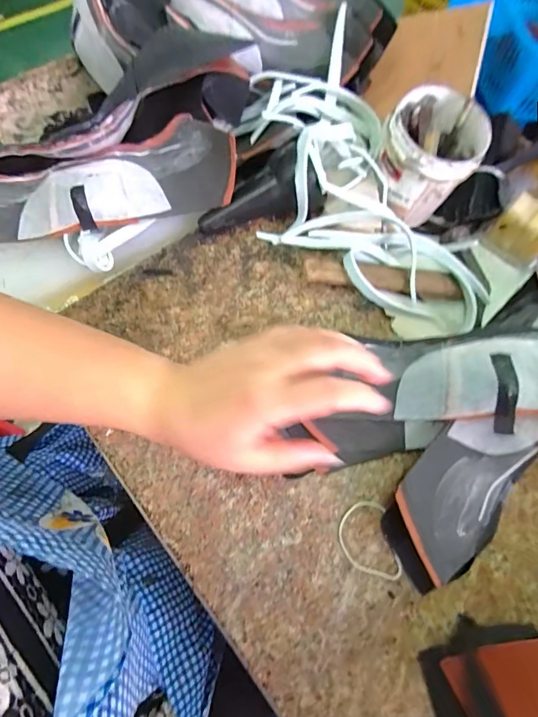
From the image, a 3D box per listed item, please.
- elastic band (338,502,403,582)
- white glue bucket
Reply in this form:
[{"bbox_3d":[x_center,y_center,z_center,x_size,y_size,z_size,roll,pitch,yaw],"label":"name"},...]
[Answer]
[{"bbox_3d":[0.079,0.146,0.310,0.043,0.004,0.059,-10,69,-7],"label":"elastic band"},{"bbox_3d":[0.161,-0.206,0.406,0.088,0.097,0.090,1,68,-3],"label":"white glue bucket"}]

